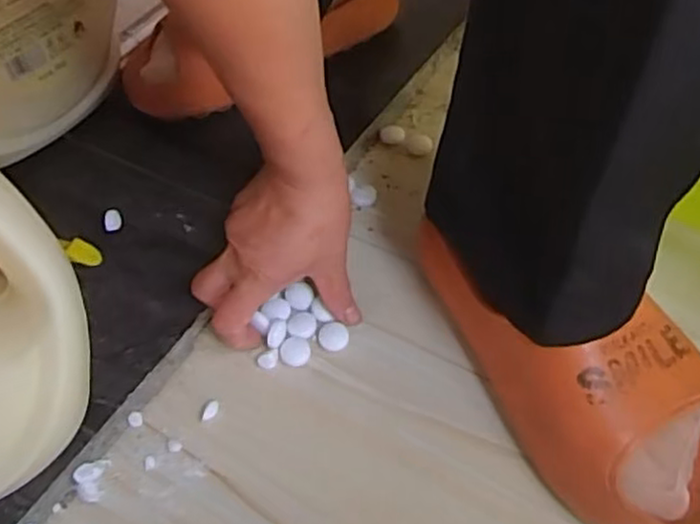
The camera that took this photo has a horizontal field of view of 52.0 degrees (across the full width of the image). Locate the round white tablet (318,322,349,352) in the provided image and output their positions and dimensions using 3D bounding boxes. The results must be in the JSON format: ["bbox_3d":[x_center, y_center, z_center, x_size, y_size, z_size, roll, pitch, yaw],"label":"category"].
[{"bbox_3d":[-0.011,0.051,0.474,0.019,0.012,0.019,-3,51,3],"label":"round white tablet"}]

